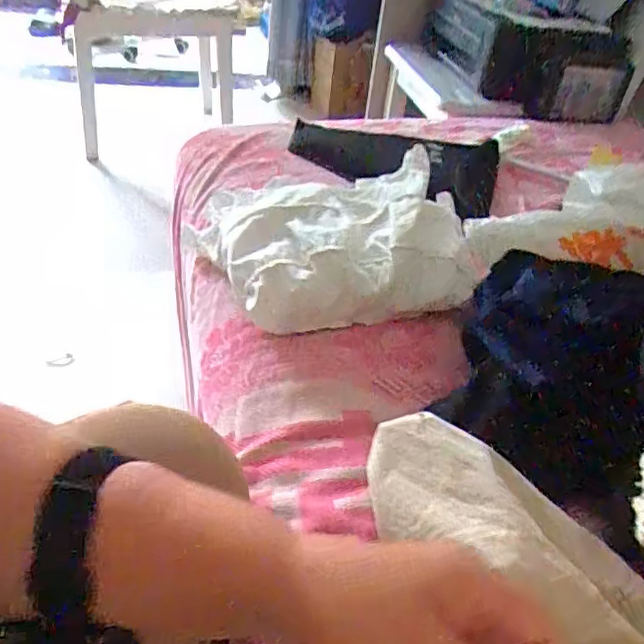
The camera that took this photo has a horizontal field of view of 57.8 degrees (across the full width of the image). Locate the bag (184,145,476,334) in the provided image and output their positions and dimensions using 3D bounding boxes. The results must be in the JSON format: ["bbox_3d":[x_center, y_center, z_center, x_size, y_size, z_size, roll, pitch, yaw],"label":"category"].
[{"bbox_3d":[0.012,-0.100,0.653,0.314,0.079,0.262,1,40,-8],"label":"bag"}]

